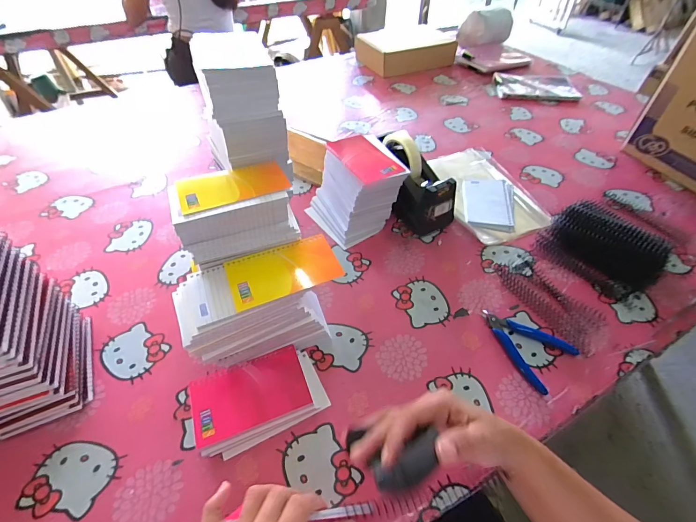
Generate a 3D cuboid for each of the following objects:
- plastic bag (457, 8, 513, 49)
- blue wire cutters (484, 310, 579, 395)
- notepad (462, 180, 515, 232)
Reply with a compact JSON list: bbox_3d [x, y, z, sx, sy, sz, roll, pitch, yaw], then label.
[{"bbox_3d":[0.483,-0.825,1.221,0.198,0.095,0.084,-28,53,-23],"label":"plastic bag"},{"bbox_3d":[0.233,0.112,0.472,0.079,0.009,0.116,-36,57,-28],"label":"blue wire cutters"},{"bbox_3d":[0.271,-0.110,0.662,0.090,0.012,0.138,7,48,7],"label":"notepad"}]

